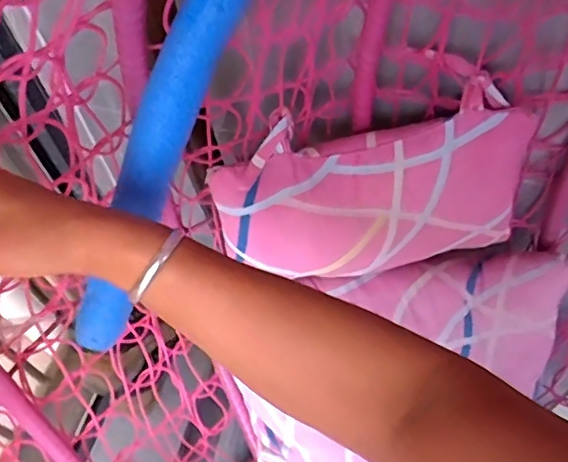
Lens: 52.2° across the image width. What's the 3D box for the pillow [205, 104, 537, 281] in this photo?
[{"bbox_3d":[0.093,-0.036,0.605,0.318,0.180,0.078,-7,56,-2],"label":"pillow"}]

